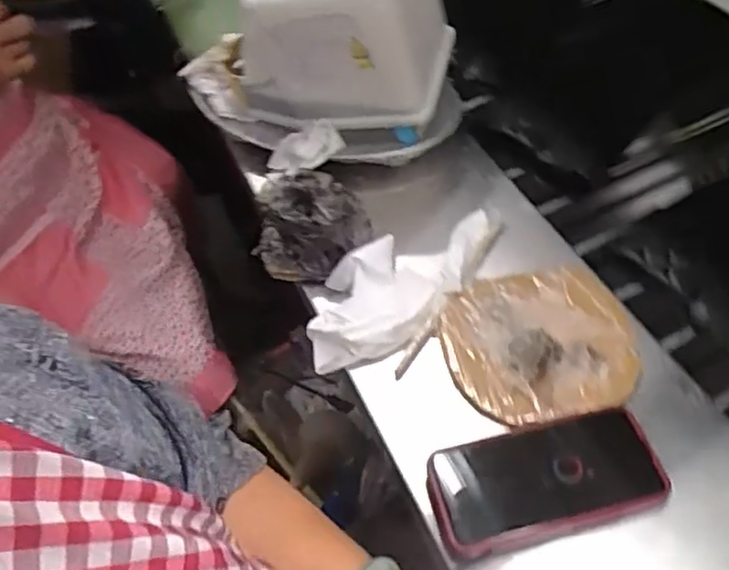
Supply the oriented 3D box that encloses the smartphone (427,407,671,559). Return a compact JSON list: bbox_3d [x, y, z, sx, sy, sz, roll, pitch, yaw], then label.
[{"bbox_3d":[0.129,0.141,0.487,0.160,0.013,0.078,-18,60,4],"label":"smartphone"}]

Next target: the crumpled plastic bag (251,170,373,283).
[{"bbox_3d":[-0.052,-0.056,0.639,0.109,0.072,0.083,-4,48,3],"label":"crumpled plastic bag"}]

